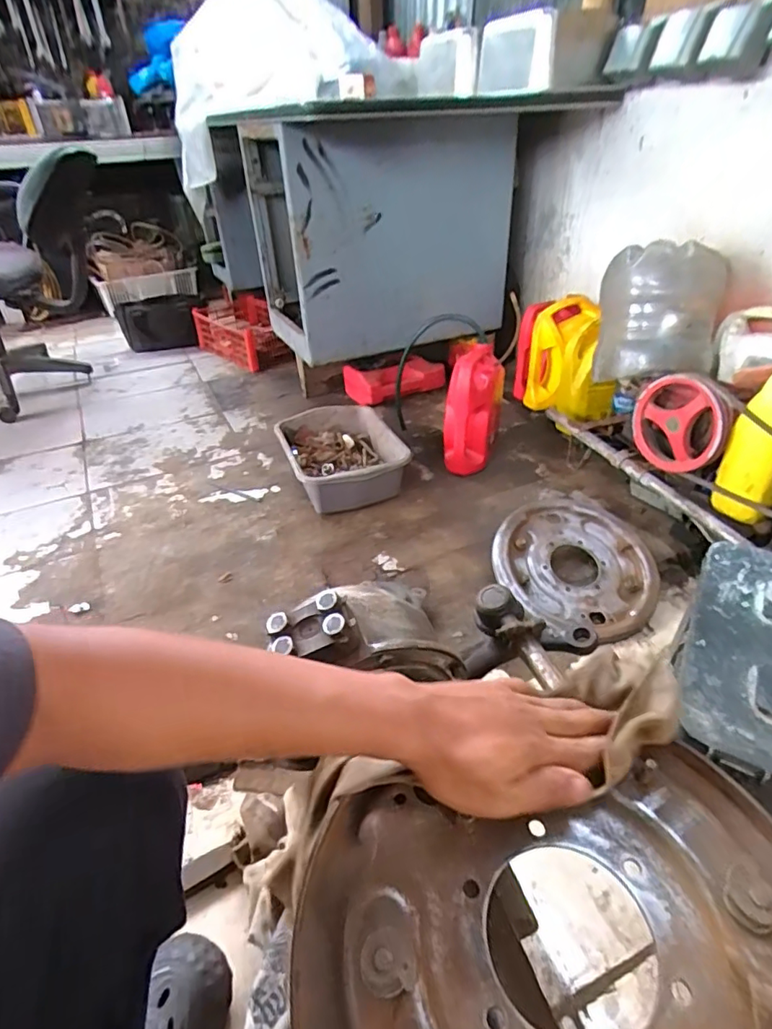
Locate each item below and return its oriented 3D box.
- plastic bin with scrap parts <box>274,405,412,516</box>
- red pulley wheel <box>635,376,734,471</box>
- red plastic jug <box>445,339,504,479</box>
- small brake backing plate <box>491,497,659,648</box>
[{"bbox_3d":[-0.111,-0.141,1.327,0.272,0.120,0.308,-12,37,-13],"label":"plastic bin with scrap parts"},{"bbox_3d":[0.562,-0.164,1.049,0.038,0.202,0.177,-17,38,-20],"label":"red pulley wheel"},{"bbox_3d":[0.214,-0.260,1.329,0.119,0.288,0.172,12,38,19],"label":"red plastic jug"},{"bbox_3d":[0.344,0.096,0.995,0.279,0.035,0.288,0,58,0],"label":"small brake backing plate"}]

